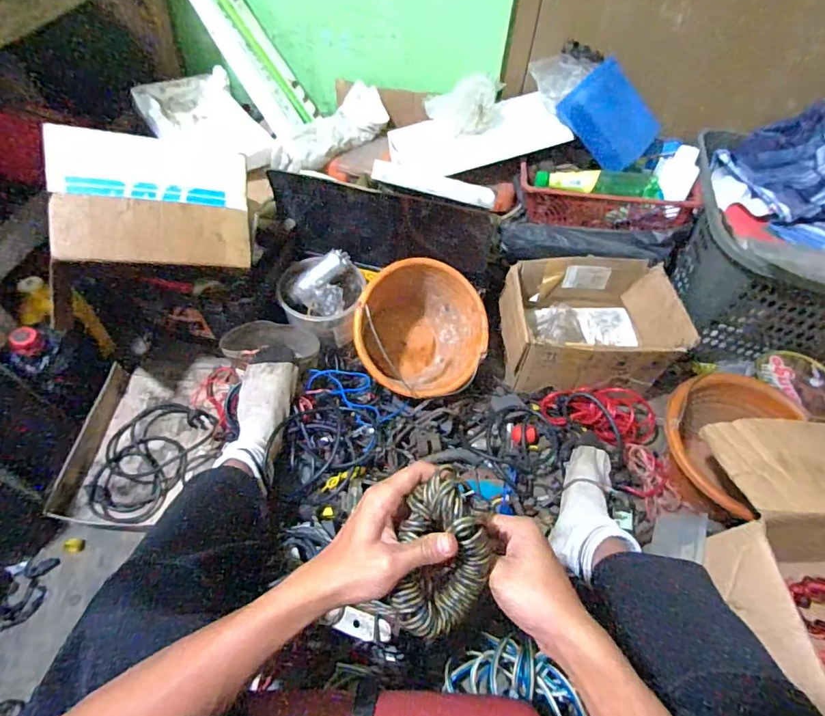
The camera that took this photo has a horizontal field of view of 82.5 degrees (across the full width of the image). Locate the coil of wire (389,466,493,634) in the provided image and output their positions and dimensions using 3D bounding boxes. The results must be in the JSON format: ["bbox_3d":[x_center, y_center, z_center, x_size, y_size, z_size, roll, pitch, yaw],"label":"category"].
[{"bbox_3d":[0.023,0.150,0.361,0.068,0.033,0.123,4,94,0],"label":"coil of wire"}]

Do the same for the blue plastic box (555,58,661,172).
[{"bbox_3d":[0.382,-0.462,0.906,0.137,0.027,0.177,-43,108,4],"label":"blue plastic box"}]

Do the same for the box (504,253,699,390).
[{"bbox_3d":[0.339,-0.062,0.926,0.307,0.147,0.234,-1,55,-3],"label":"box"}]

